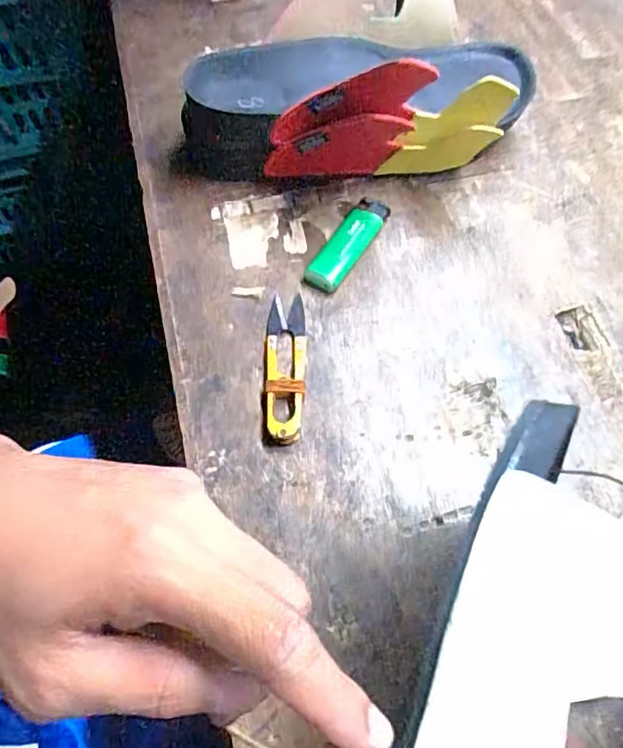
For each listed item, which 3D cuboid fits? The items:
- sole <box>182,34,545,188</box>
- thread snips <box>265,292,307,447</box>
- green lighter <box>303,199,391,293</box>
[{"bbox_3d":[0.038,-0.195,0.385,0.256,0.095,0.120,-9,63,-6],"label":"sole"},{"bbox_3d":[-0.015,-0.006,0.328,0.024,0.011,0.098,1,63,-1],"label":"thread snips"},{"bbox_3d":[0.025,-0.090,0.373,0.024,0.013,0.082,29,66,13],"label":"green lighter"}]

